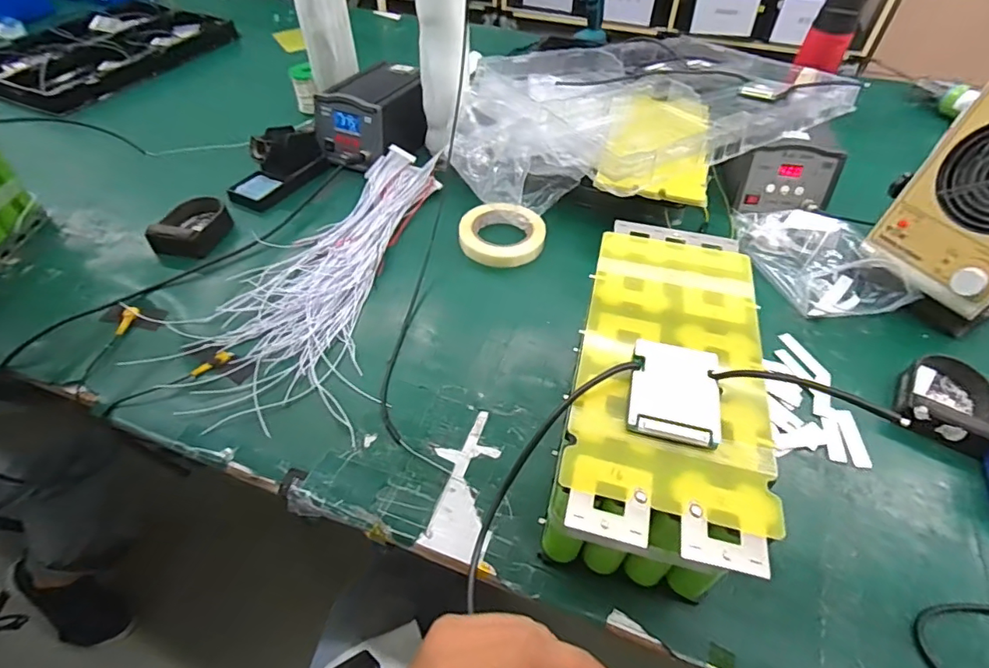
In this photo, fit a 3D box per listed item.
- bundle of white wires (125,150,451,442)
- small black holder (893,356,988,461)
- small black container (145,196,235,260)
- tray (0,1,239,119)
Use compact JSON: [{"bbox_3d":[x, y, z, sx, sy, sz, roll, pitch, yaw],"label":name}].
[{"bbox_3d":[-0.242,-0.090,0.657,0.277,0.033,0.468,1,49,1],"label":"bundle of white wires"},{"bbox_3d":[0.469,0.071,0.526,0.082,0.029,0.102,34,57,26],"label":"small black holder"},{"bbox_3d":[-0.429,-0.157,0.728,0.084,0.036,0.105,7,49,6],"label":"small black container"},{"bbox_3d":[-0.904,-0.642,1.165,0.385,0.051,0.473,16,51,14],"label":"tray"}]

